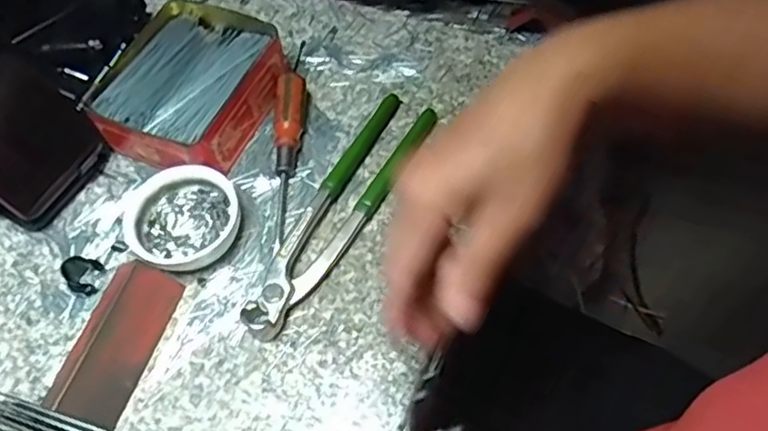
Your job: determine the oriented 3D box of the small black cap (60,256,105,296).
[{"bbox_3d":[-0.192,0.038,0.409,0.017,0.028,0.023,0,60,5],"label":"small black cap"}]

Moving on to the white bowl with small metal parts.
[{"bbox_3d":[-0.131,0.002,0.418,0.071,0.020,0.067,-2,59,3],"label":"white bowl with small metal parts"}]

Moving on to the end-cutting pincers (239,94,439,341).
[{"bbox_3d":[-0.028,-0.006,0.427,0.040,0.016,0.198,24,64,17],"label":"end-cutting pincers"}]

